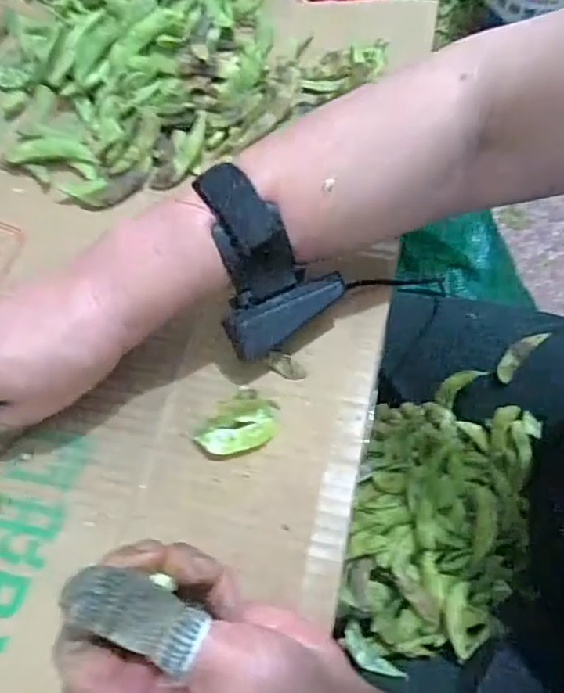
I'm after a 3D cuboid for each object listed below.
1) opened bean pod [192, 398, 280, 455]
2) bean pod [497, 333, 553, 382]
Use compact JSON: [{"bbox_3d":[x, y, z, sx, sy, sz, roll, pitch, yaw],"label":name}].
[{"bbox_3d":[-0.025,0.045,0.334,0.045,0.006,0.031,-14,62,-4],"label":"opened bean pod"},{"bbox_3d":[0.218,0.006,0.540,0.060,0.007,0.019,-45,68,-3],"label":"bean pod"}]

